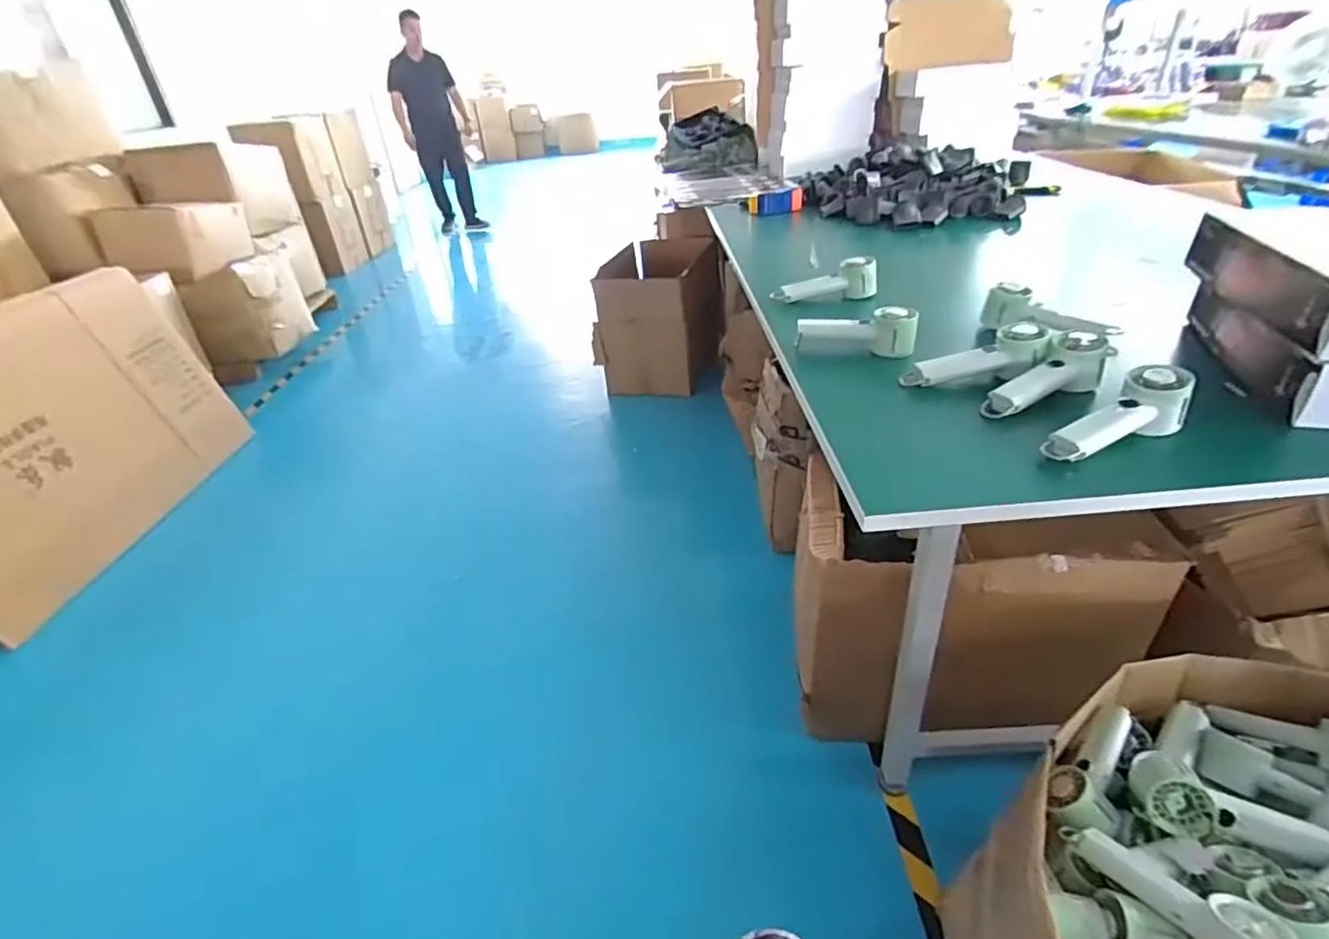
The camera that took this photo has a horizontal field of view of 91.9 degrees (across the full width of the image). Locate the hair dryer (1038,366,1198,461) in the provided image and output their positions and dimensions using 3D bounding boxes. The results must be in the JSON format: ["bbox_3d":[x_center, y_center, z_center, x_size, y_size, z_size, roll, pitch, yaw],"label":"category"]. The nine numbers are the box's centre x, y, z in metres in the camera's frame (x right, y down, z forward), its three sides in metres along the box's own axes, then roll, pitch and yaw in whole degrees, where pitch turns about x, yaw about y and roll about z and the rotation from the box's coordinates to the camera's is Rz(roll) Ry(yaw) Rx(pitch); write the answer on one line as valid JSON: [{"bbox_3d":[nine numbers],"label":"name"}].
[{"bbox_3d":[0.529,-0.062,0.743,0.173,0.065,0.069,-21,37,-23],"label":"hair dryer"}]

